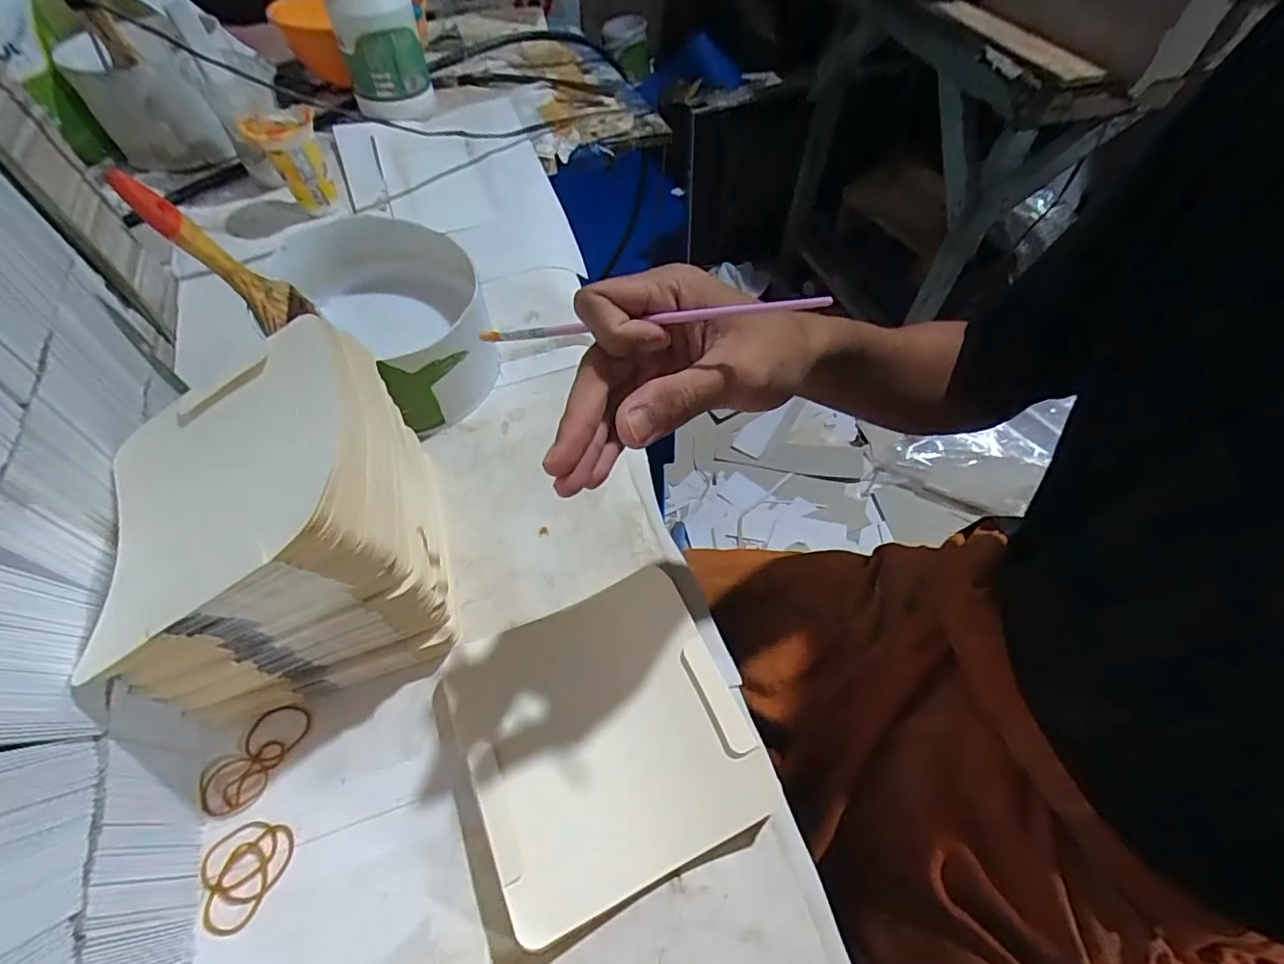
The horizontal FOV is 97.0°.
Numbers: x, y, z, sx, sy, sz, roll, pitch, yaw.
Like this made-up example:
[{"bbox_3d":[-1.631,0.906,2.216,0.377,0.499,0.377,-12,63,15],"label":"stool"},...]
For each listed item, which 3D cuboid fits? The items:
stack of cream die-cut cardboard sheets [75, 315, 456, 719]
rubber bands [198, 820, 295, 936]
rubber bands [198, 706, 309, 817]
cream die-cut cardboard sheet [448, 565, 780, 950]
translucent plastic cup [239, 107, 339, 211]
[{"bbox_3d":[-0.221,0.025,0.348,0.161,0.172,0.164,-15,58,-10],"label":"stack of cream die-cut cardboard sheets"},{"bbox_3d":[-0.231,0.223,0.326,0.045,0.004,0.056,21,59,13],"label":"rubber bands"},{"bbox_3d":[-0.243,0.175,0.358,0.038,0.005,0.069,34,63,20],"label":"rubber bands"},{"bbox_3d":[-0.023,0.153,0.356,0.156,0.029,0.167,-22,60,-14],"label":"cream die-cut cardboard sheet"},{"bbox_3d":[-0.376,-0.345,0.620,0.068,0.098,0.060,-19,59,-12],"label":"translucent plastic cup"}]

